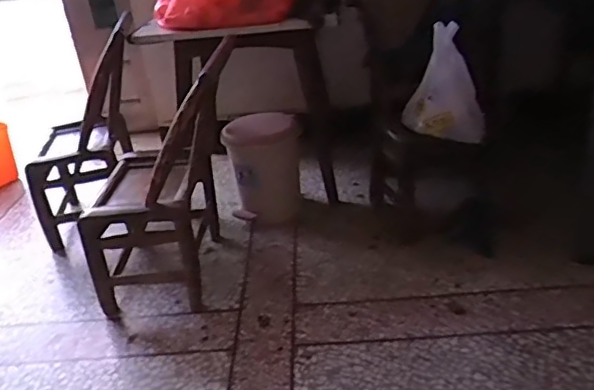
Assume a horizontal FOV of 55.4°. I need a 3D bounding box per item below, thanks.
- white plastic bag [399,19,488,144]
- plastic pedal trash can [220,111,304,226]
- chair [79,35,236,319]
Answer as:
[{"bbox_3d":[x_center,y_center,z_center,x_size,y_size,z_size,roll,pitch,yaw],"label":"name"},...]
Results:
[{"bbox_3d":[0.398,-0.288,1.507,0.209,0.288,0.158,-3,29,6],"label":"white plastic bag"},{"bbox_3d":[-0.108,-0.104,1.820,0.232,0.305,0.236,-4,29,2],"label":"plastic pedal trash can"},{"bbox_3d":[-0.350,-0.027,1.488,0.377,0.581,0.427,-5,29,2],"label":"chair"}]

